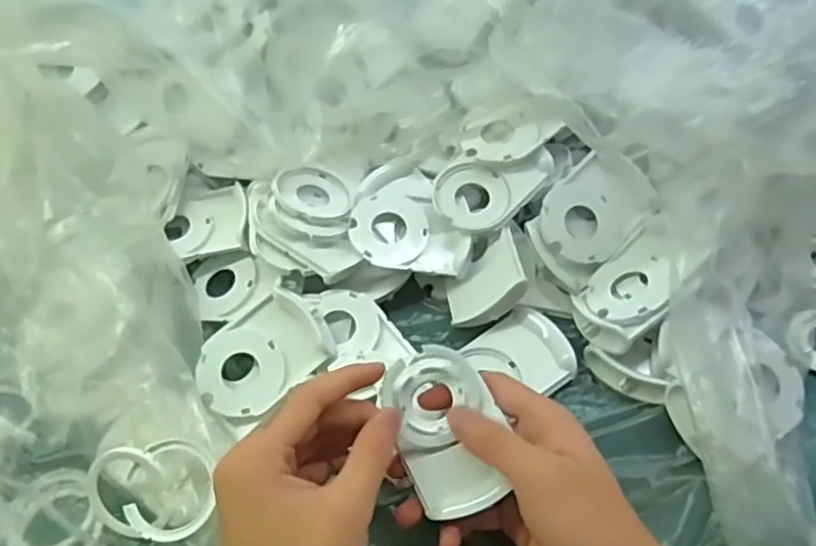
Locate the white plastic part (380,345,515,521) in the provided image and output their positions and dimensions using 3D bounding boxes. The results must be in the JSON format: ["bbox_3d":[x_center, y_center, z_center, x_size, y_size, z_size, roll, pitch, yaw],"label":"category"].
[{"bbox_3d":[0.019,0.076,0.343,0.052,0.030,0.082,-20,53,-10],"label":"white plastic part"}]

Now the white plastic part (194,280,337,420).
[{"bbox_3d":[-0.090,0.045,0.407,0.082,0.023,0.055,-33,56,-20],"label":"white plastic part"}]

